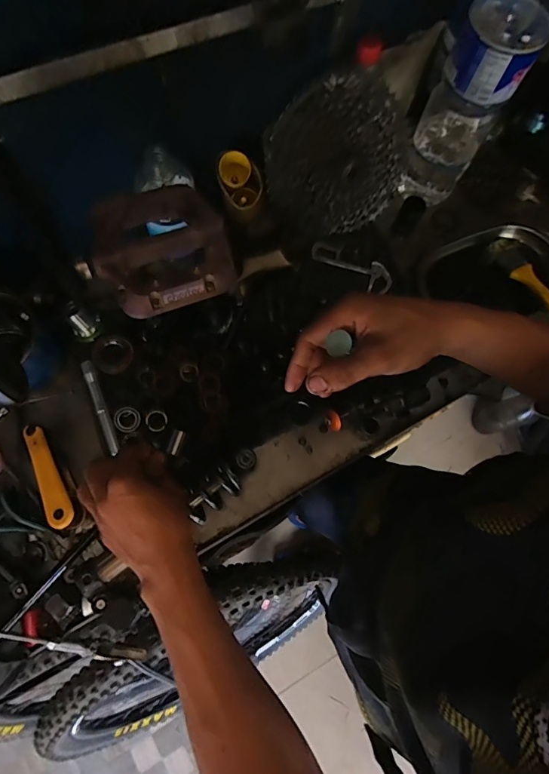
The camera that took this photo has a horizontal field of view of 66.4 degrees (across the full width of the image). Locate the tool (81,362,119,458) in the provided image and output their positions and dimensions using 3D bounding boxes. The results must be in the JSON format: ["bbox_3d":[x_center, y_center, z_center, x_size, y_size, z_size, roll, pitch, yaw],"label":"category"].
[{"bbox_3d":[-0.223,0.025,0.534,0.015,0.013,0.123,-20,82,-8],"label":"tool"}]

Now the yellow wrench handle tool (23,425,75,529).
[{"bbox_3d":[-0.263,0.101,0.488,0.026,0.008,0.126,-23,72,-13],"label":"yellow wrench handle tool"}]

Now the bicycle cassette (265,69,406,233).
[{"bbox_3d":[0.089,-0.299,0.564,0.186,0.188,0.038,-39,40,17],"label":"bicycle cassette"}]

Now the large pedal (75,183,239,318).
[{"bbox_3d":[-0.089,-0.109,0.317,0.104,0.024,0.114,-20,76,-8],"label":"large pedal"}]

